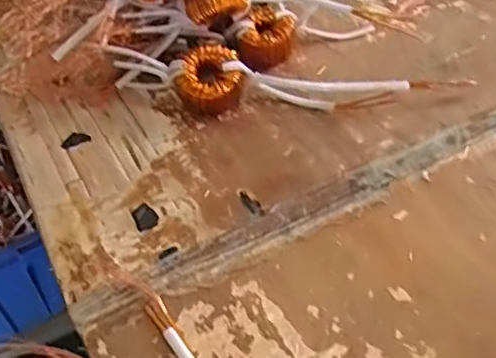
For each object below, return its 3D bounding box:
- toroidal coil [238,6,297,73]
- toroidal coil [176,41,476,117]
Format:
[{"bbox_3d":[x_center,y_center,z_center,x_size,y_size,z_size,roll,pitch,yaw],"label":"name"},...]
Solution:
[{"bbox_3d":[0.024,-0.178,0.735,0.064,0.046,0.086,13,48,17],"label":"toroidal coil"},{"bbox_3d":[0.086,-0.115,0.659,0.340,0.059,0.070,-3,45,2],"label":"toroidal coil"}]

